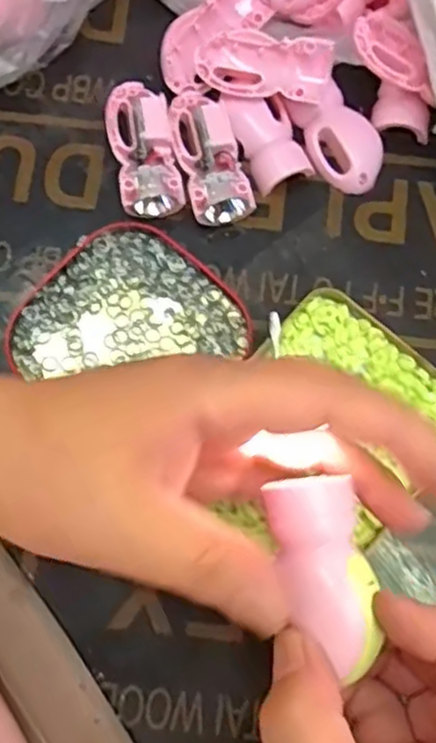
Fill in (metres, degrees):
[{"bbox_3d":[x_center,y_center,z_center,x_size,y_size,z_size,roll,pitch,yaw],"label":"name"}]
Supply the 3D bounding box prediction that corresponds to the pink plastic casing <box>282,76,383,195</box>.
[{"bbox_3d":[0.065,-0.121,0.366,0.036,0.016,0.057,-29,79,-7],"label":"pink plastic casing"}]

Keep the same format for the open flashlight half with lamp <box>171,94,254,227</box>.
[{"bbox_3d":[-0.005,-0.109,0.356,0.030,0.023,0.068,-16,78,-5],"label":"open flashlight half with lamp"}]

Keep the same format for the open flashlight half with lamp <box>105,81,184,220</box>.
[{"bbox_3d":[-0.038,-0.111,0.355,0.030,0.023,0.066,-11,77,-4],"label":"open flashlight half with lamp"}]

